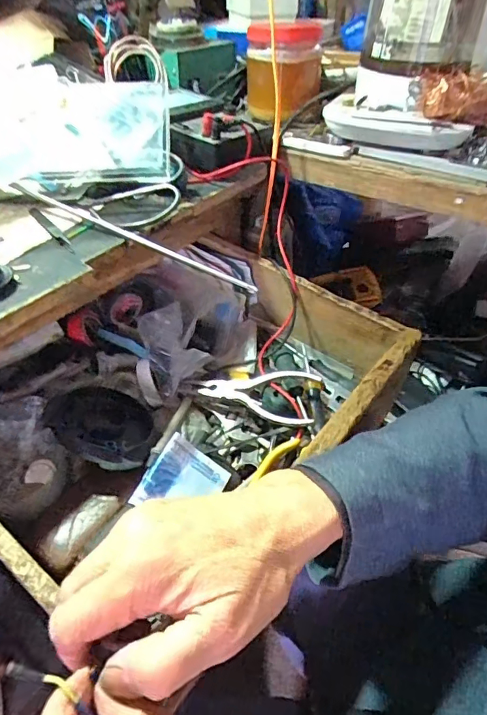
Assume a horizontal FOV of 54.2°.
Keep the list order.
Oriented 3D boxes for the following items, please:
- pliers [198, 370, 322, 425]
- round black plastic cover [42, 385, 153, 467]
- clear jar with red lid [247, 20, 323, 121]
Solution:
[{"bbox_3d":[0.015,0.034,0.496,0.121,0.012,0.057,9,65,19],"label":"pliers"},{"bbox_3d":[-0.135,0.061,0.449,0.095,0.014,0.095,16,34,-11],"label":"round black plastic cover"},{"bbox_3d":[0.053,-0.357,0.595,0.096,0.103,0.079,1,42,0],"label":"clear jar with red lid"}]

